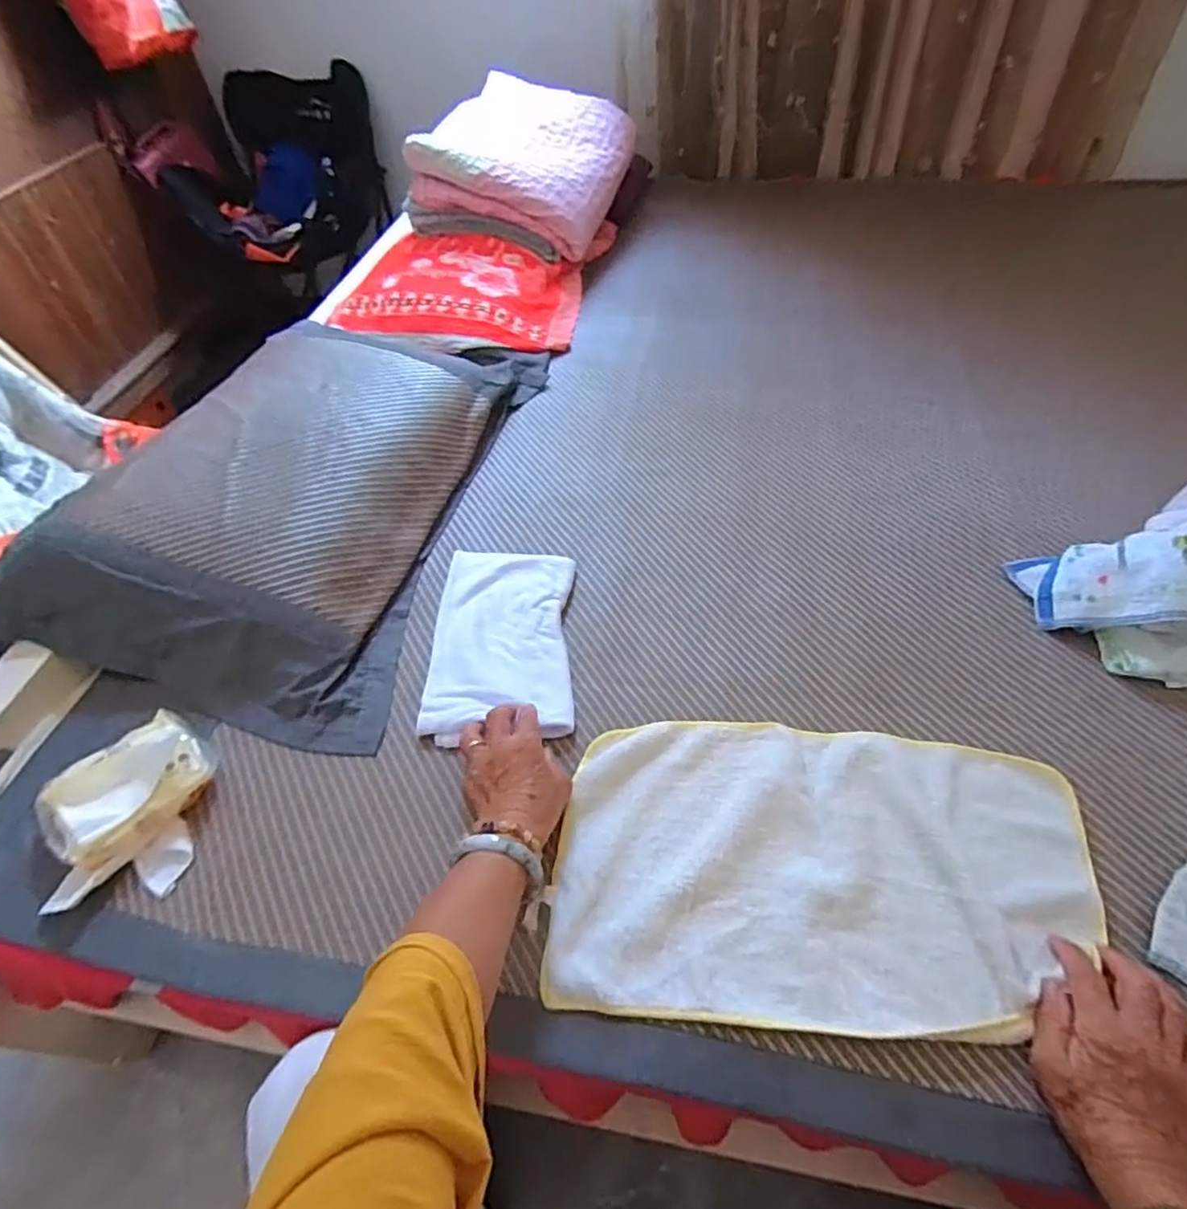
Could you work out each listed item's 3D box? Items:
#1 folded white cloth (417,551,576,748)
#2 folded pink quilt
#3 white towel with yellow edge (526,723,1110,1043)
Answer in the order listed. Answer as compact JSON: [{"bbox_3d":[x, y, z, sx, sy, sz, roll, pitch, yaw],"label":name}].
[{"bbox_3d":[-0.100,0.034,0.710,0.151,0.016,0.249,-3,50,2],"label":"folded white cloth"},{"bbox_3d":[-0.132,-0.904,1.306,0.362,0.166,0.461,9,51,11],"label":"folded pink quilt"},{"bbox_3d":[0.186,0.214,0.543,0.434,0.017,0.241,1,50,5],"label":"white towel with yellow edge"}]

